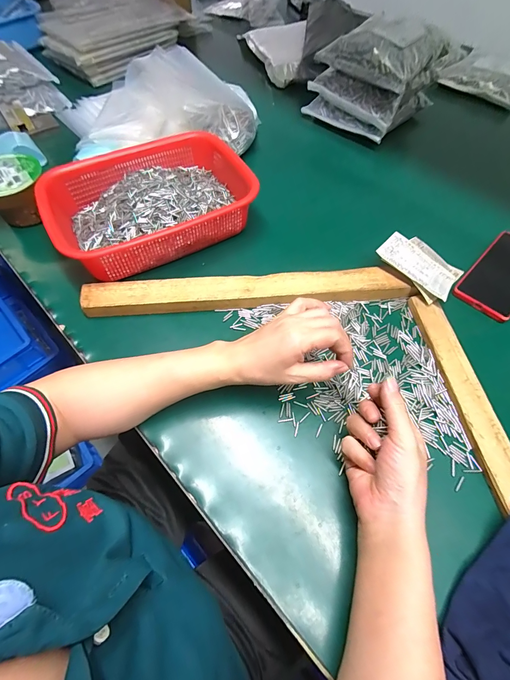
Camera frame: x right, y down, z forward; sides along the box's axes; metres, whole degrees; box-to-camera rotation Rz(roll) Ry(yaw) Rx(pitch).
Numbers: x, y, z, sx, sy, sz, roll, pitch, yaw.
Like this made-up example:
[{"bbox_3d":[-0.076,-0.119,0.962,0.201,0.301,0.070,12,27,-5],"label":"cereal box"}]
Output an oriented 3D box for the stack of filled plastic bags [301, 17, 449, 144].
[{"bbox_3d":[0.233,-0.513,0.626,0.169,0.148,0.182,-40,68,-20],"label":"stack of filled plastic bags"}]

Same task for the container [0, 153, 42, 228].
[{"bbox_3d":[-0.372,-0.230,0.499,0.098,0.073,0.097,-30,65,-15],"label":"container"}]

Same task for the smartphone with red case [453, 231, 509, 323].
[{"bbox_3d":[0.360,-0.096,0.459,0.162,0.011,0.076,-41,68,-20],"label":"smartphone with red case"}]

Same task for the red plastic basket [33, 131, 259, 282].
[{"bbox_3d":[-0.150,-0.208,0.488,0.293,0.074,0.210,-23,63,-12],"label":"red plastic basket"}]

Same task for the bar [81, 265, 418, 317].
[{"bbox_3d":[-0.011,-0.066,0.434,0.422,0.027,0.044,-5,61,-2],"label":"bar"}]

